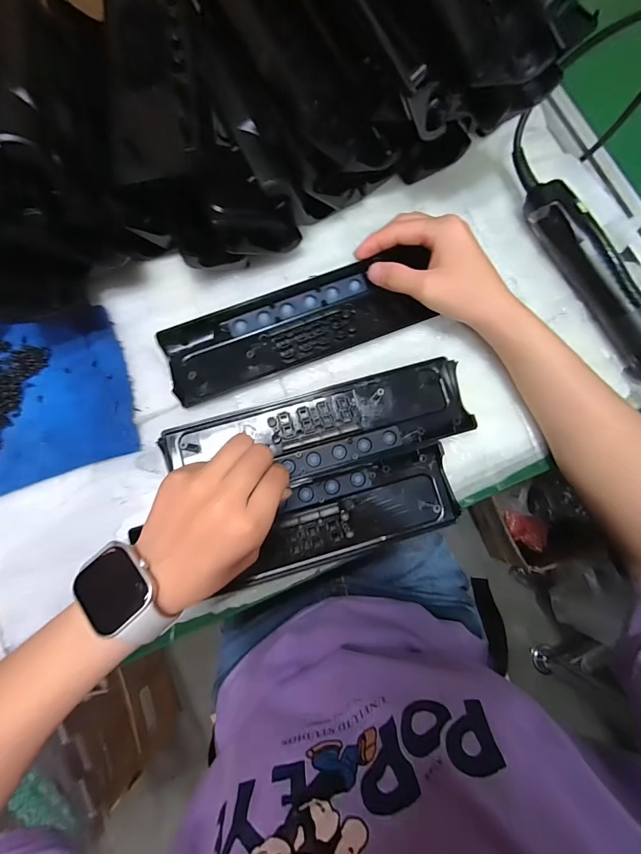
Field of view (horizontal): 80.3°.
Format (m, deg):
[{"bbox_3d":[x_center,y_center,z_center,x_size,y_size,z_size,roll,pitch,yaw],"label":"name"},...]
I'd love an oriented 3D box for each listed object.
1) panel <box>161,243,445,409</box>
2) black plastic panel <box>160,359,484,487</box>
[{"bbox_3d":[-0.018,-0.093,0.336,0.233,0.020,0.071,-21,78,-6],"label":"panel"},{"bbox_3d":[-0.001,-0.001,0.309,0.245,0.023,0.076,-10,77,-4],"label":"black plastic panel"}]

